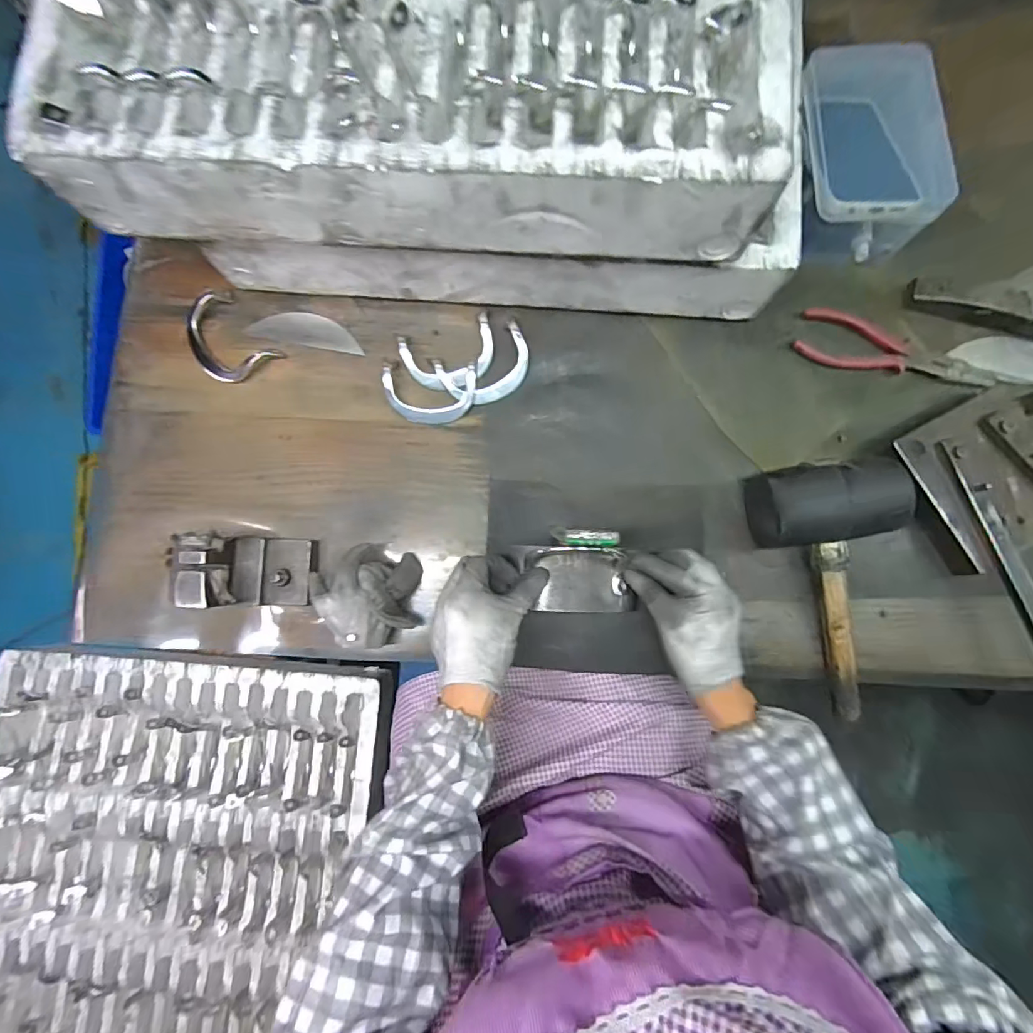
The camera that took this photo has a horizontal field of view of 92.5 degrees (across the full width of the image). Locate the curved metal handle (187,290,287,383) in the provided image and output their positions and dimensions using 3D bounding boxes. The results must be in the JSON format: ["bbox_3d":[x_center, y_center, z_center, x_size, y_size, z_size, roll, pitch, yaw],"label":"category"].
[{"bbox_3d":[-0.300,-0.180,0.511,0.071,0.023,0.097,-42,84,-4],"label":"curved metal handle"}]

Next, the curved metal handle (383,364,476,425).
[{"bbox_3d":[-0.085,-0.121,0.494,0.090,0.019,0.051,-2,82,1],"label":"curved metal handle"}]

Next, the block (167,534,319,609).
[{"bbox_3d":[-0.242,0.049,0.446,0.097,0.076,0.063,-1,82,1],"label":"block"}]

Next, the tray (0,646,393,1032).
[{"bbox_3d":[-0.472,0.465,0.669,0.533,0.047,0.540,5,81,3],"label":"tray"}]

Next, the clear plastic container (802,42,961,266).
[{"bbox_3d":[0.330,-0.355,0.487,0.113,0.076,0.184,-2,82,1],"label":"clear plastic container"}]

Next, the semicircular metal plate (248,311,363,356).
[{"bbox_3d":[-0.219,-0.196,0.518,0.121,0.004,0.037,11,83,3],"label":"semicircular metal plate"}]

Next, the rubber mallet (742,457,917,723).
[{"bbox_3d":[0.286,0.062,0.459,0.107,0.076,0.228,-12,104,0],"label":"rubber mallet"}]

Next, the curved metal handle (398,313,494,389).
[{"bbox_3d":[-0.065,-0.158,0.496,0.092,0.019,0.062,-18,82,-1],"label":"curved metal handle"}]

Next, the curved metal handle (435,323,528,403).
[{"bbox_3d":[-0.028,-0.148,0.500,0.092,0.020,0.058,-30,83,-3],"label":"curved metal handle"}]

